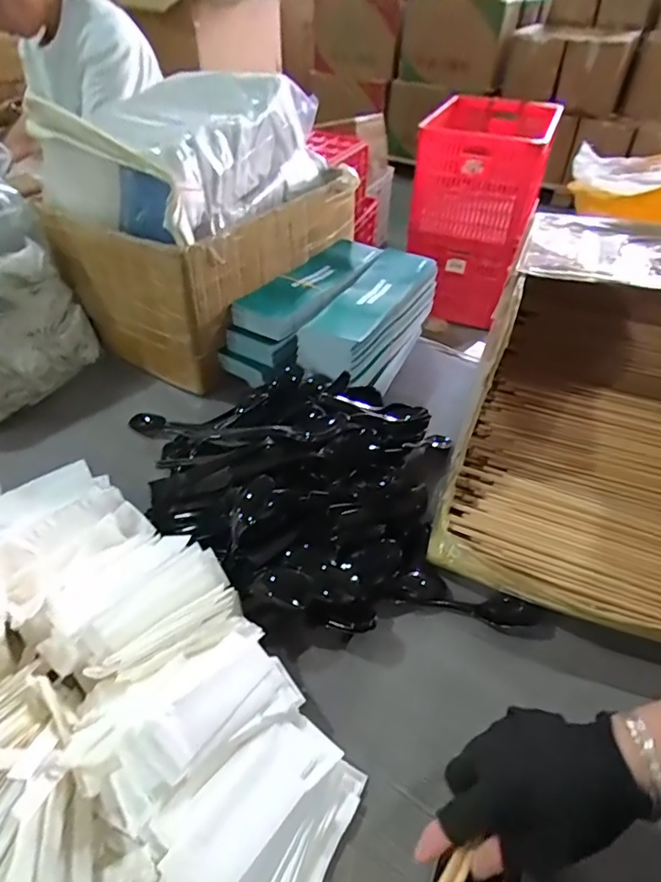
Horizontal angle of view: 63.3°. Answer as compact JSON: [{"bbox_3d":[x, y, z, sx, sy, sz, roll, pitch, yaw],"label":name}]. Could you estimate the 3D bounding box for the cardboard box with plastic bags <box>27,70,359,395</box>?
[{"bbox_3d":[-0.173,-0.337,0.804,0.254,0.308,0.394,26,48,24],"label":"cardboard box with plastic bags"}]

